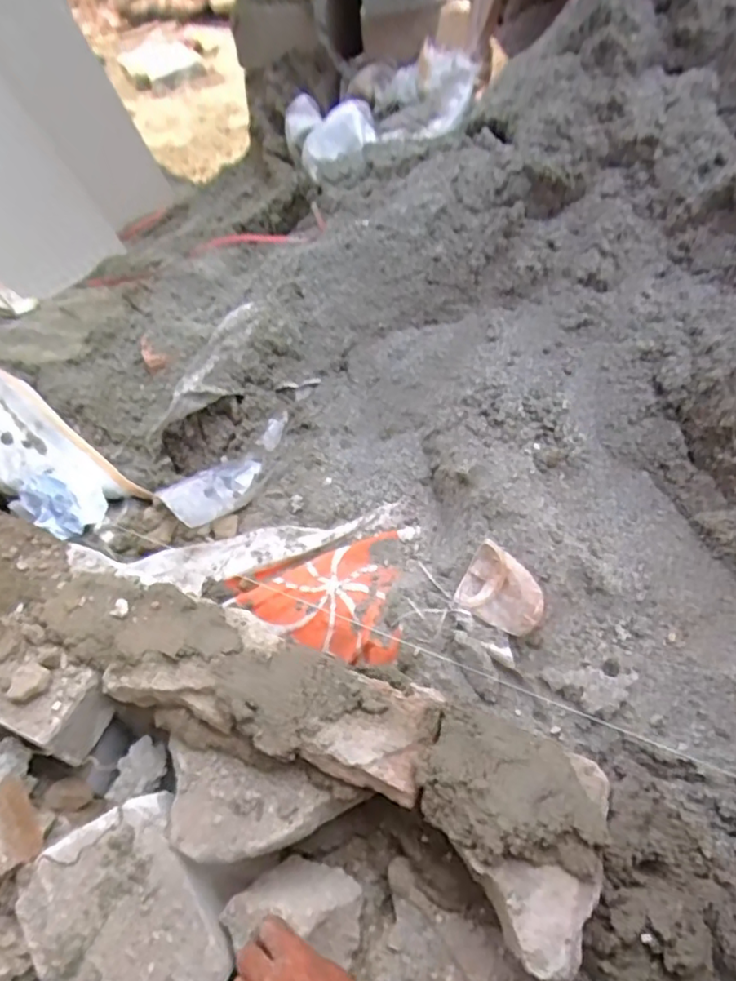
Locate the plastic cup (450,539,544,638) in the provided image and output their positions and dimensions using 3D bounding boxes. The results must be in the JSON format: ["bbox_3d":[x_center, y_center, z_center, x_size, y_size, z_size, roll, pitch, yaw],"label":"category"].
[{"bbox_3d":[0.141,0.102,0.629,0.087,0.030,0.075,24,86,26],"label":"plastic cup"}]

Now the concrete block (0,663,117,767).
[{"bbox_3d":[-0.315,0.218,0.609,0.094,0.073,0.075,16,51,18],"label":"concrete block"}]

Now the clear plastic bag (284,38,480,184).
[{"bbox_3d":[0.011,-0.684,1.103,0.365,0.108,0.213,-10,45,19],"label":"clear plastic bag"}]

